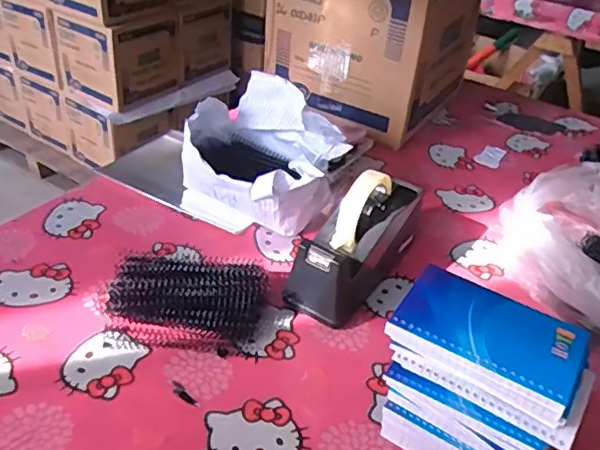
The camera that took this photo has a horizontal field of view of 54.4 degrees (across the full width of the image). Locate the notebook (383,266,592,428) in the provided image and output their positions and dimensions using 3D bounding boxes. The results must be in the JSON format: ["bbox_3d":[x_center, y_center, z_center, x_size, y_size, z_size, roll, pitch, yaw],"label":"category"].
[{"bbox_3d":[0.139,0.082,0.432,0.127,0.021,0.080,23,40,23],"label":"notebook"}]

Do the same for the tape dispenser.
[{"bbox_3d":[0.074,0.016,0.675,0.075,0.123,0.201,26,40,27],"label":"tape dispenser"}]

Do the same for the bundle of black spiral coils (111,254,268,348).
[{"bbox_3d":[-0.117,0.078,0.625,0.167,0.054,0.092,7,35,1],"label":"bundle of black spiral coils"}]

